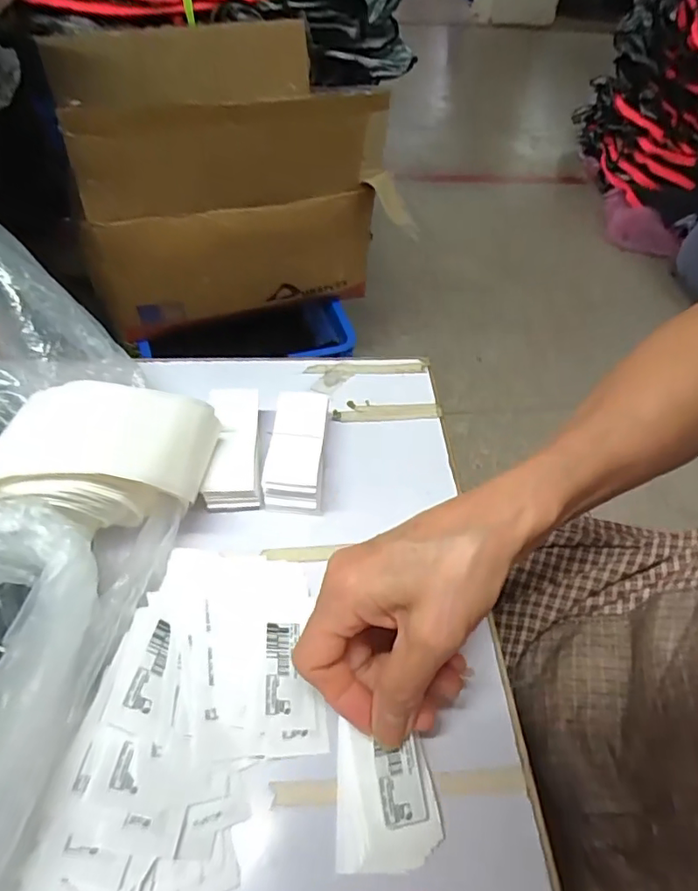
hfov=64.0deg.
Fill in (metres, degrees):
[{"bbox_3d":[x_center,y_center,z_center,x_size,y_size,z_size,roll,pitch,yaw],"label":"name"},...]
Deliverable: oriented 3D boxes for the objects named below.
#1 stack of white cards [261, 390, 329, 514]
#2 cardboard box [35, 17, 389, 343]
[{"bbox_3d":[-0.032,0.001,0.350,0.033,0.026,0.081,3,52,-2],"label":"stack of white cards"},{"bbox_3d":[-0.252,-0.536,1.089,0.516,0.368,0.425,-15,54,-16],"label":"cardboard box"}]

